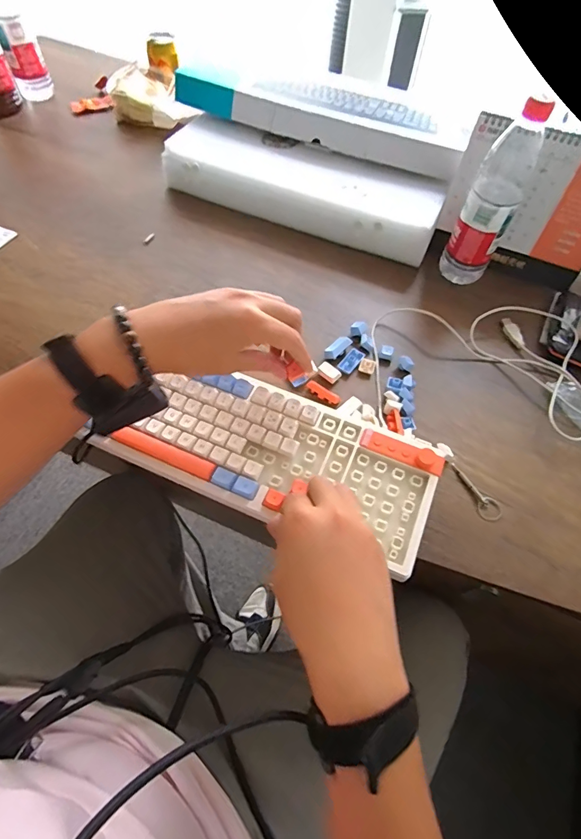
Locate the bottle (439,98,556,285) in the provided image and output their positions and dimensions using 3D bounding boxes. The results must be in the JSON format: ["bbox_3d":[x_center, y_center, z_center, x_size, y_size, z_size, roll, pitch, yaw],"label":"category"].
[{"bbox_3d":[0.258,-0.277,0.545,0.061,0.221,0.058,23,61,11],"label":"bottle"}]

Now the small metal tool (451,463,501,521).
[{"bbox_3d":[0.200,0.074,0.450,0.024,0.004,0.070,-16,61,-12],"label":"small metal tool"}]

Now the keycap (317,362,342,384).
[{"bbox_3d":[0.047,-0.058,0.517,0.028,0.009,0.018,37,64,18],"label":"keycap"}]

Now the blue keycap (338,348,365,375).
[{"bbox_3d":[0.077,-0.073,0.529,0.019,0.009,0.035,40,65,19],"label":"blue keycap"}]

